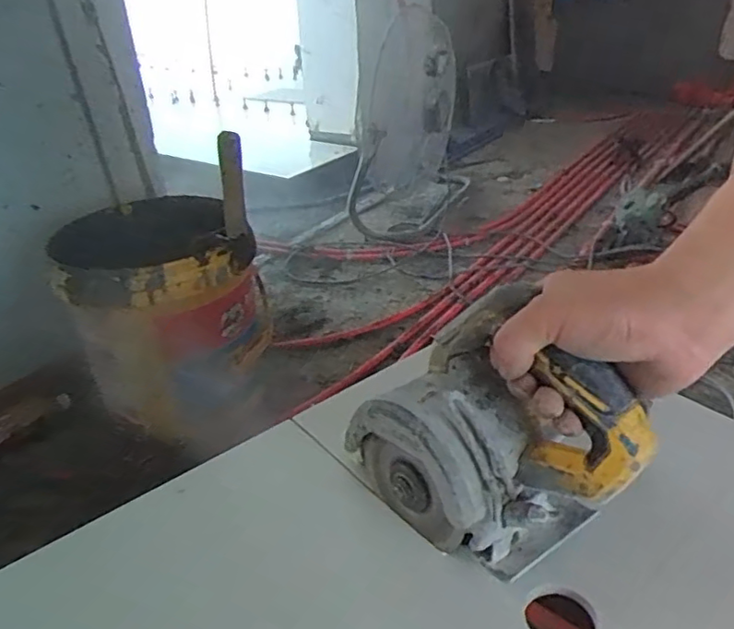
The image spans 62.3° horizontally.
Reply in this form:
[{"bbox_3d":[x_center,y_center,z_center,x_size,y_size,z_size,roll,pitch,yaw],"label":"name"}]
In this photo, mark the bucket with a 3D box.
[{"bbox_3d":[-0.309,0.006,0.972,0.266,0.341,0.270,-3,36,2],"label":"bucket"}]

